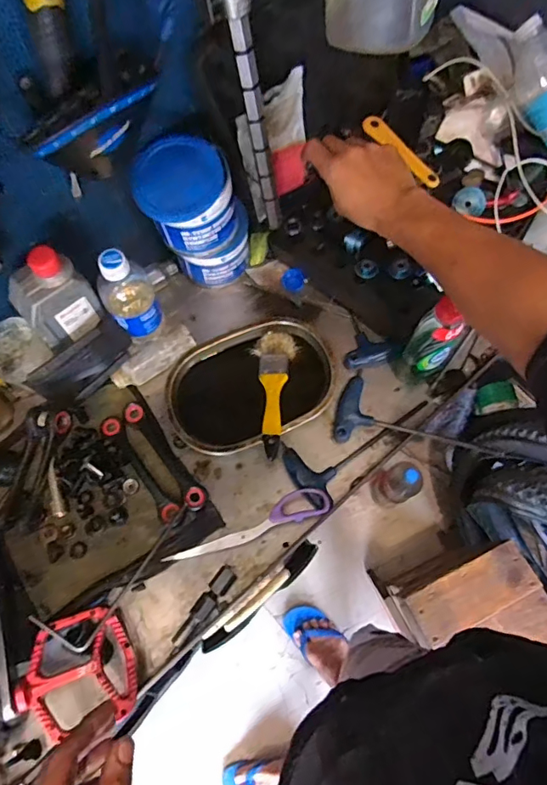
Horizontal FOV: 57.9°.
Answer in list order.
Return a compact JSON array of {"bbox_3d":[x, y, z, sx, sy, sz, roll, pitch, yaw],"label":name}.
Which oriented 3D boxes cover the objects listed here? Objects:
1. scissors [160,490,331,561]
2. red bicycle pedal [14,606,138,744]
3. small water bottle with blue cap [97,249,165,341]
[{"bbox_3d":[-0.030,0.156,0.582,0.202,0.023,0.035,-18,70,-6],"label":"scissors"},{"bbox_3d":[-0.203,0.289,0.513,0.112,0.016,0.106,-11,68,-21],"label":"red bicycle pedal"},{"bbox_3d":[-0.177,-0.120,0.603,0.058,0.143,0.059,0,69,1],"label":"small water bottle with blue cap"}]

